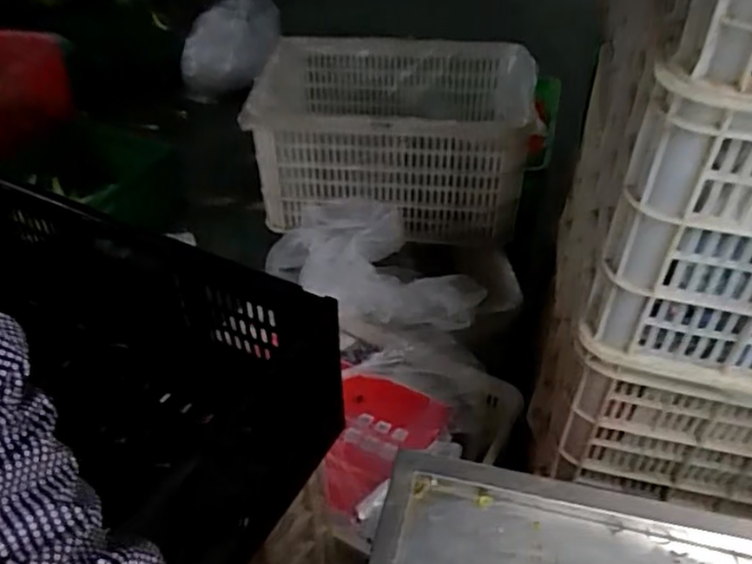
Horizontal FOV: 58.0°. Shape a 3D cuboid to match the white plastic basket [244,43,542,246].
[{"bbox_3d":[0.033,-0.361,1.647,0.634,0.302,0.444,5,42,5],"label":"white plastic basket"}]

